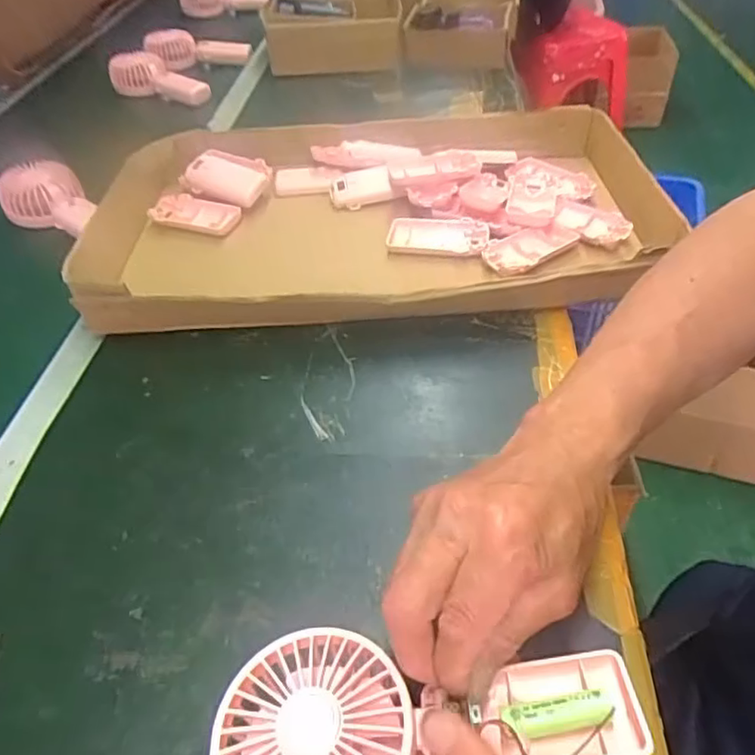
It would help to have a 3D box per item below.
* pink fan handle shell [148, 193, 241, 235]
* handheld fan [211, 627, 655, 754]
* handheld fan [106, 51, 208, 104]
[{"bbox_3d":[-0.189,-0.169,0.631,0.101,0.018,0.050,14,50,18],"label":"pink fan handle shell"},{"bbox_3d":[0.021,0.153,0.265,0.180,0.026,0.084,-3,46,-3],"label":"handheld fan"},{"bbox_3d":[-0.339,-0.454,0.921,0.085,0.054,0.161,-35,53,-25],"label":"handheld fan"}]

